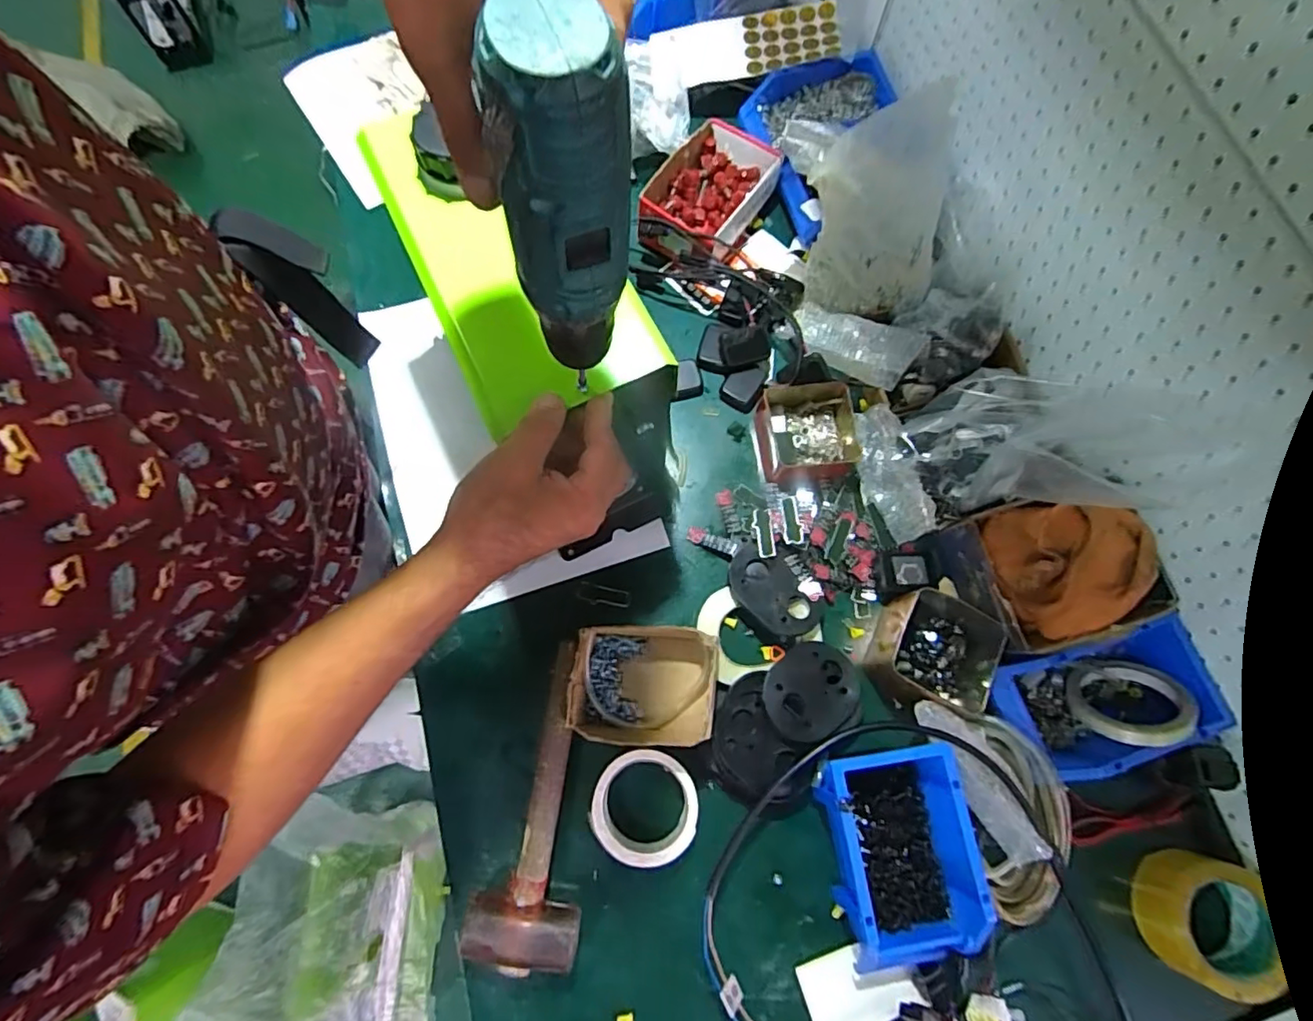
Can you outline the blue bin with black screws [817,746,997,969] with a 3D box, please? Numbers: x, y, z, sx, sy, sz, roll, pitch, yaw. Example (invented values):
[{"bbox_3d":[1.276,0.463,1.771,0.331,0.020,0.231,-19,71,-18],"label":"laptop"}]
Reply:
[{"bbox_3d":[0.217,0.306,0.524,0.119,0.067,0.178,-6,74,-4],"label":"blue bin with black screws"}]

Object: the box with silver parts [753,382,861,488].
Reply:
[{"bbox_3d":[0.174,-0.088,0.663,0.112,0.044,0.103,-1,74,-3],"label":"box with silver parts"}]

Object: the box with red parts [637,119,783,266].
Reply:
[{"bbox_3d":[0.061,-0.396,0.745,0.124,0.068,0.198,29,75,6],"label":"box with red parts"}]

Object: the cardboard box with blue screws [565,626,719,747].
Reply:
[{"bbox_3d":[-0.015,0.169,0.565,0.132,0.073,0.107,6,74,-1],"label":"cardboard box with blue screws"}]

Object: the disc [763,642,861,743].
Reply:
[{"bbox_3d":[0.155,0.178,0.575,0.098,0.010,0.092,4,59,-7],"label":"disc"}]

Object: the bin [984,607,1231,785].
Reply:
[{"bbox_3d":[0.442,0.183,0.574,0.206,0.081,0.113,-15,75,-6],"label":"bin"}]

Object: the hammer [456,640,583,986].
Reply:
[{"bbox_3d":[-0.105,0.266,0.546,0.093,0.051,0.270,6,74,0],"label":"hammer"}]

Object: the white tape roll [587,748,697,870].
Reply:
[{"bbox_3d":[-0.011,0.277,0.548,0.097,0.036,0.096,1,74,-2],"label":"white tape roll"}]

